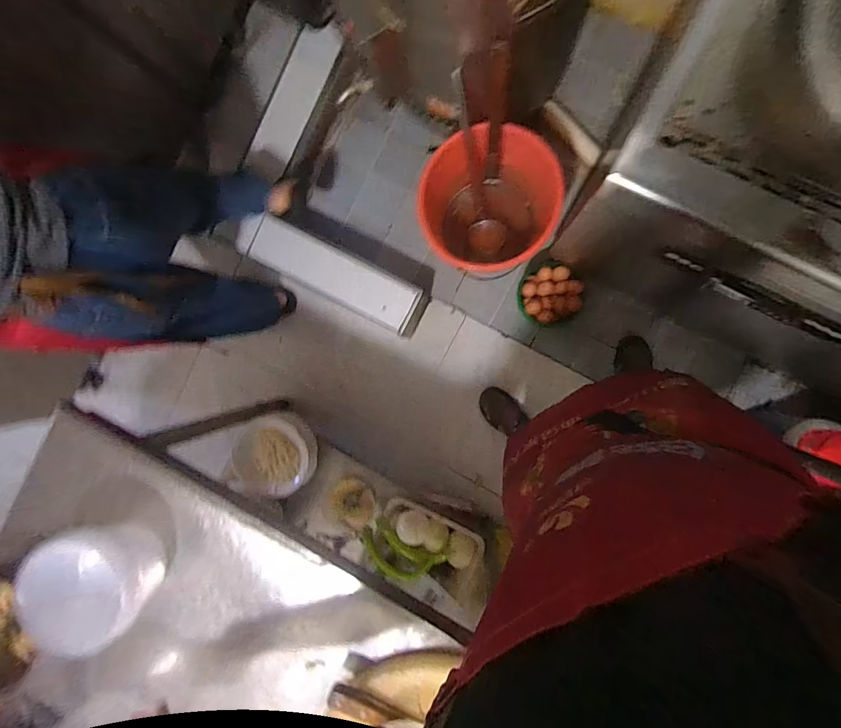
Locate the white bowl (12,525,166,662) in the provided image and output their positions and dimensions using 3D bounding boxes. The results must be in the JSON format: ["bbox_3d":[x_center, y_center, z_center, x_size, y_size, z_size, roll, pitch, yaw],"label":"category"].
[{"bbox_3d":[-0.501,0.334,0.648,0.166,0.113,0.166,1,94,7],"label":"white bowl"}]

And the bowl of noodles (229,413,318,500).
[{"bbox_3d":[-0.402,0.252,1.168,0.206,0.069,0.237,17,96,6],"label":"bowl of noodles"}]

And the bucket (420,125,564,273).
[{"bbox_3d":[0.187,-0.456,1.178,0.350,0.252,0.321,1,94,7],"label":"bucket"}]

